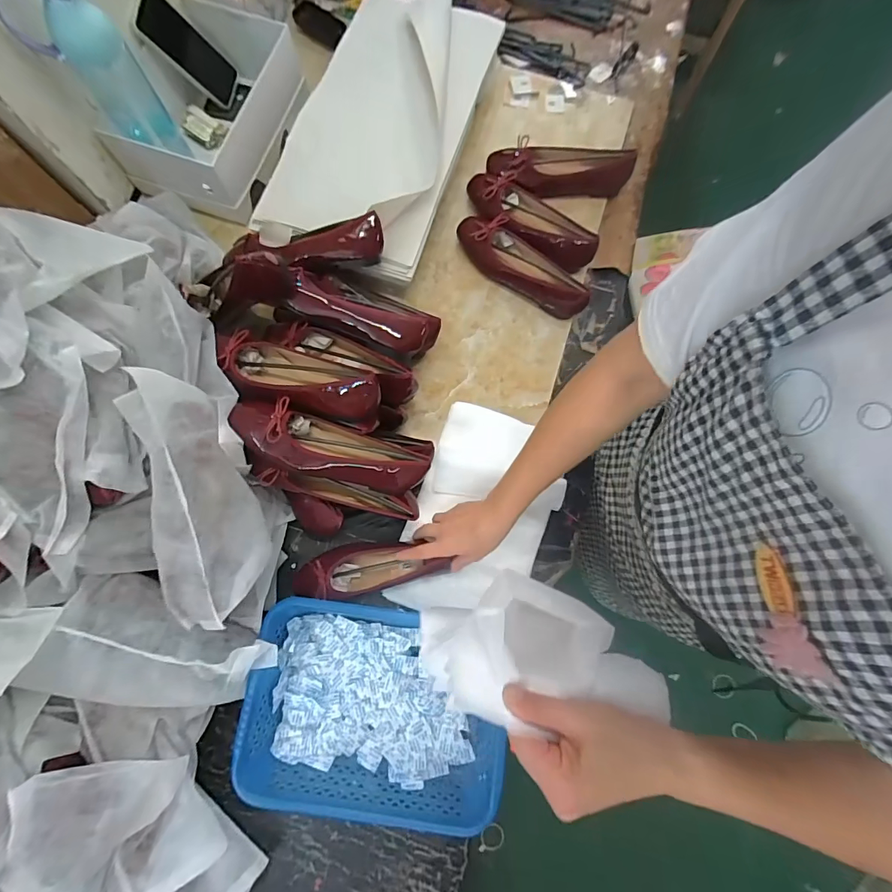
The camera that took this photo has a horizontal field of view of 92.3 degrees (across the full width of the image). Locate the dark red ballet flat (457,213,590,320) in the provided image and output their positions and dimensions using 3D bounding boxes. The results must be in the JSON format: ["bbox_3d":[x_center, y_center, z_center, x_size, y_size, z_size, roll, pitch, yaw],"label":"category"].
[{"bbox_3d":[0.129,-0.319,0.734,0.256,0.070,0.083,32,79,5],"label":"dark red ballet flat"}]

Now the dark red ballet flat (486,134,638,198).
[{"bbox_3d":[0.204,-0.502,0.780,0.254,0.070,0.076,3,77,-1],"label":"dark red ballet flat"}]

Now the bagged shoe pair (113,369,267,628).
[{"bbox_3d":[-0.300,0.061,0.512,0.106,0.092,0.293,-11,98,-4],"label":"bagged shoe pair"}]

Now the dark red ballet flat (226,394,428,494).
[{"bbox_3d":[-0.154,0.007,0.575,0.256,0.065,0.094,18,77,-16],"label":"dark red ballet flat"}]

